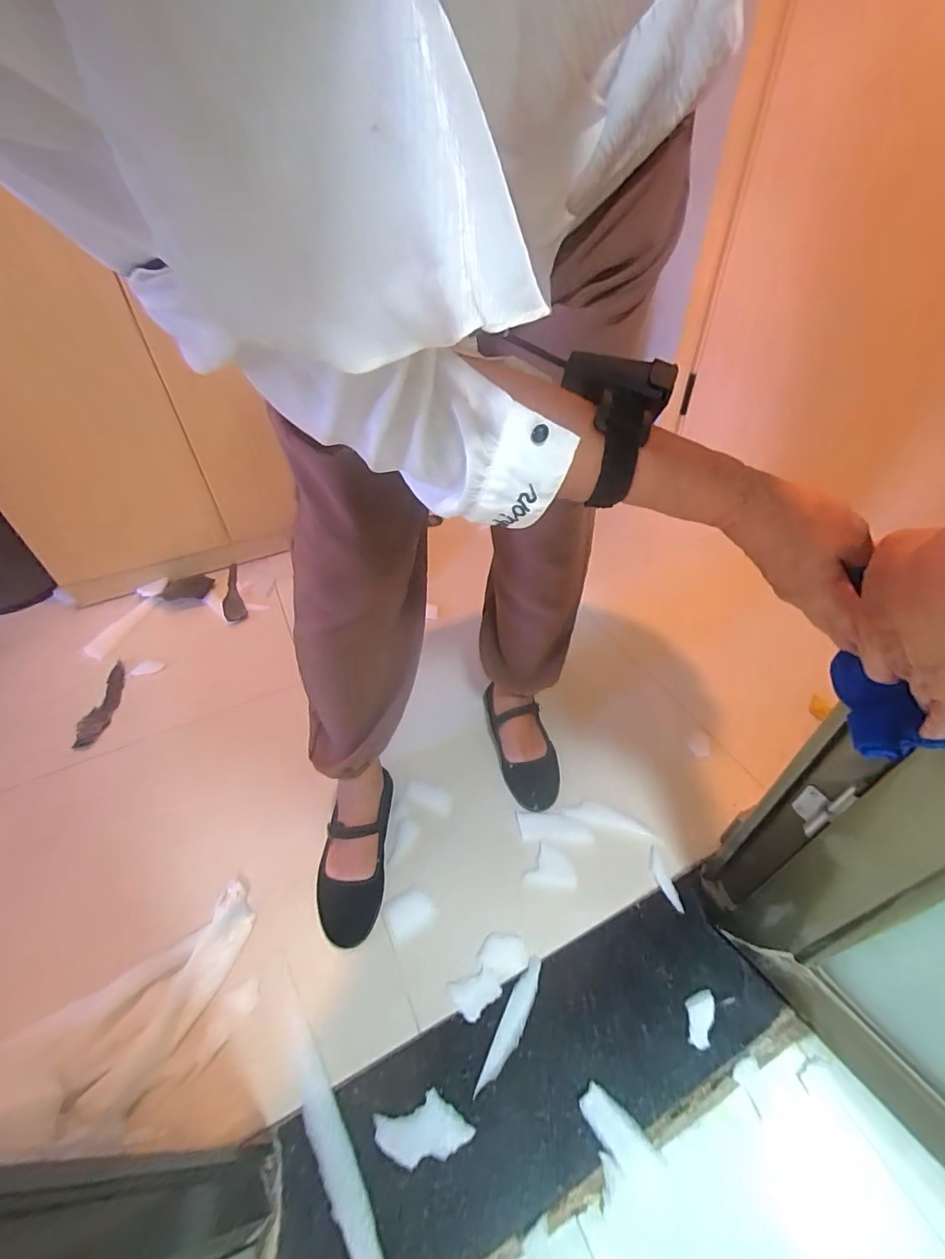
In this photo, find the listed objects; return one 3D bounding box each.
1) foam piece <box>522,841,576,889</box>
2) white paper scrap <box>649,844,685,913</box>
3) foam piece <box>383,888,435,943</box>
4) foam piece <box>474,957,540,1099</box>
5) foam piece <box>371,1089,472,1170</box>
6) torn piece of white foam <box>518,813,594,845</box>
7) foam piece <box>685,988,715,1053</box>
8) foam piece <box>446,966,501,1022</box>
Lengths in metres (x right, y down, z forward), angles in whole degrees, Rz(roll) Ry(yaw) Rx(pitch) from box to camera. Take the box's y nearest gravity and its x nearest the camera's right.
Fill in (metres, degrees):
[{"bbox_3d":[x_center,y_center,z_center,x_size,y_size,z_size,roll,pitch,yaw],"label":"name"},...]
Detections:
[{"bbox_3d":[0.107,0.334,0.697,0.072,0.004,0.059,-1,46,1],"label":"foam piece"},{"bbox_3d":[0.264,0.345,0.681,0.022,0.004,0.085,-11,46,-9],"label":"white paper scrap"},{"bbox_3d":[-0.085,0.377,0.654,0.062,0.004,0.051,-21,49,-18],"label":"foam piece"},{"bbox_3d":[0.047,0.462,0.579,0.028,0.004,0.141,20,49,20],"label":"foam piece"},{"bbox_3d":[-0.053,0.528,0.519,0.095,0.006,0.053,-15,47,-13],"label":"foam piece"},{"bbox_3d":[0.123,0.299,0.744,0.108,0.004,0.042,1,46,3],"label":"torn piece of white foam"},{"bbox_3d":[0.266,0.455,0.579,0.030,0.006,0.060,18,49,18],"label":"foam piece"},{"bbox_3d":[0.005,0.445,0.602,0.061,0.004,0.045,-18,48,-16],"label":"foam piece"}]

